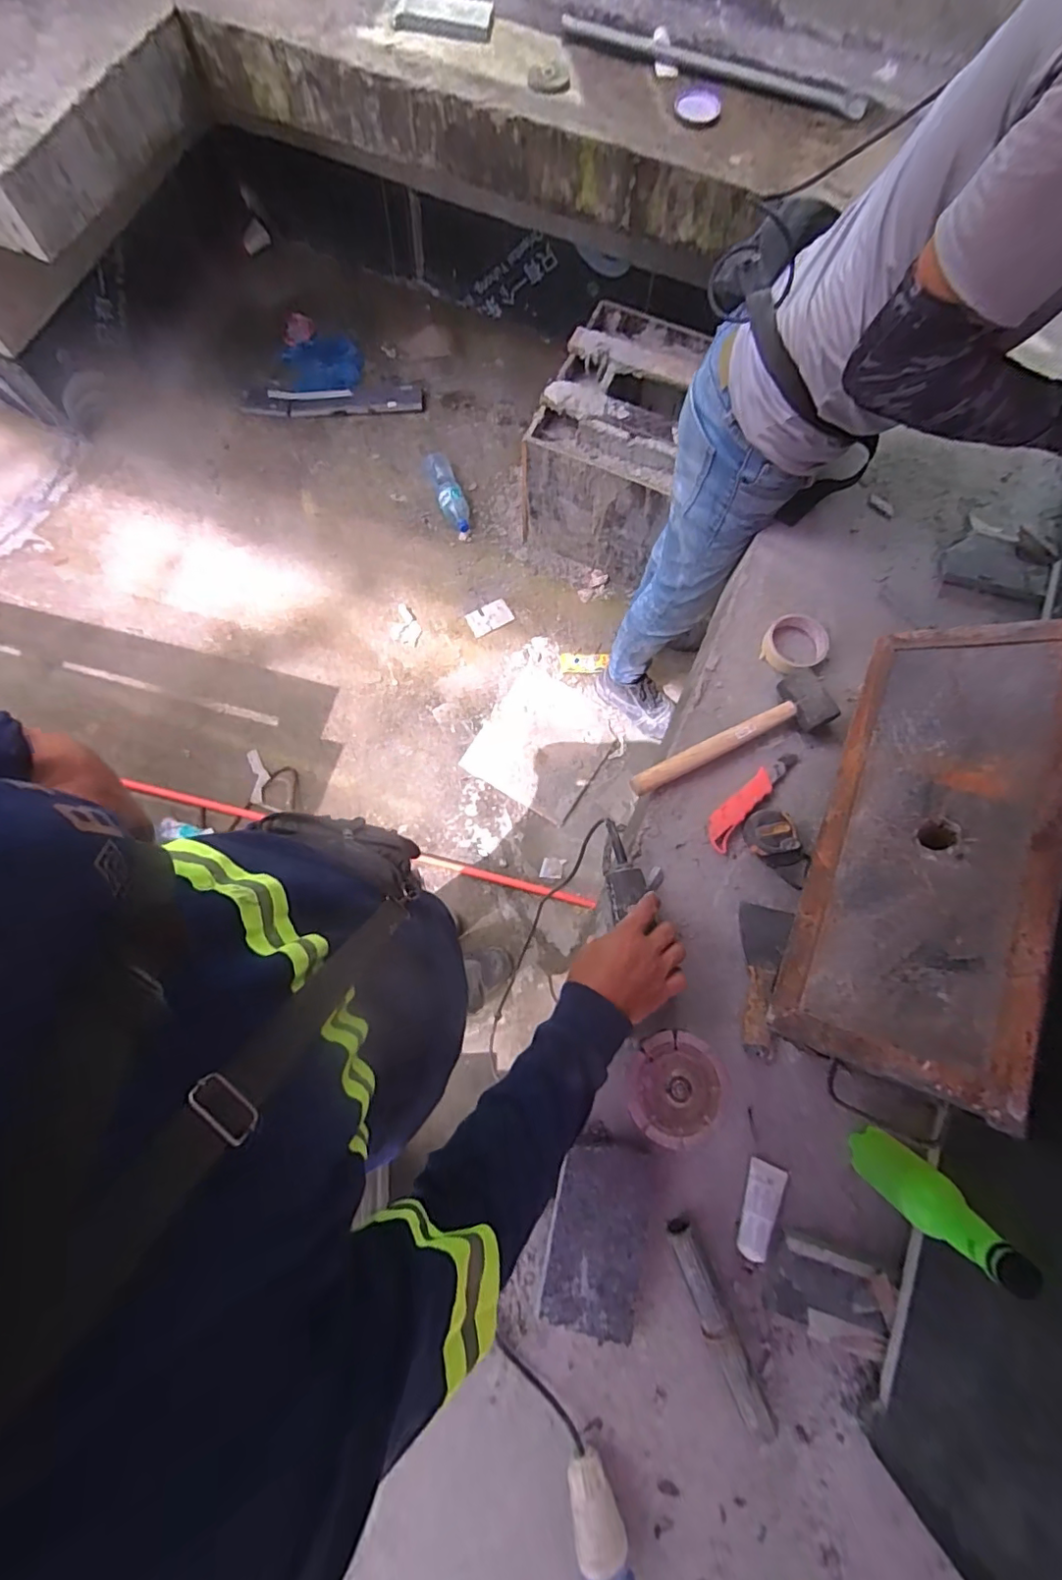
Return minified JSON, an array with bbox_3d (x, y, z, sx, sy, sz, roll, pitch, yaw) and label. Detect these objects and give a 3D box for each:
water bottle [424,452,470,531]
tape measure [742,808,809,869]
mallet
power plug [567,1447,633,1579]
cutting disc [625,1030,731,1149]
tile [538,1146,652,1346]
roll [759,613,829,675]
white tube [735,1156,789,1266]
[{"bbox_3d":[-0.251,-0.907,1.687,0.080,0.077,0.268,-19,77,-6],"label":"water bottle"},{"bbox_3d":[0.312,0.066,0.713,0.062,0.032,0.080,-28,78,-8],"label":"tape measure"},{"bbox_3d":[0.270,-0.067,0.741,0.296,0.049,0.078,-27,78,-8],"label":"mallet"},{"bbox_3d":[0.066,0.715,0.528,0.049,0.048,0.124,-11,76,-4],"label":"power plug"},{"bbox_3d":[0.153,0.310,0.574,0.100,0.013,0.104,0,76,-1],"label":"cutting disc"},{"bbox_3d":[0.070,0.481,0.598,0.097,0.031,0.170,12,76,2],"label":"tile"},{"bbox_3d":[0.380,-0.210,0.794,0.095,0.027,0.082,-37,79,-10],"label":"roll"},{"bbox_3d":[0.254,0.466,0.613,0.041,0.016,0.093,27,64,6],"label":"white tube"}]

